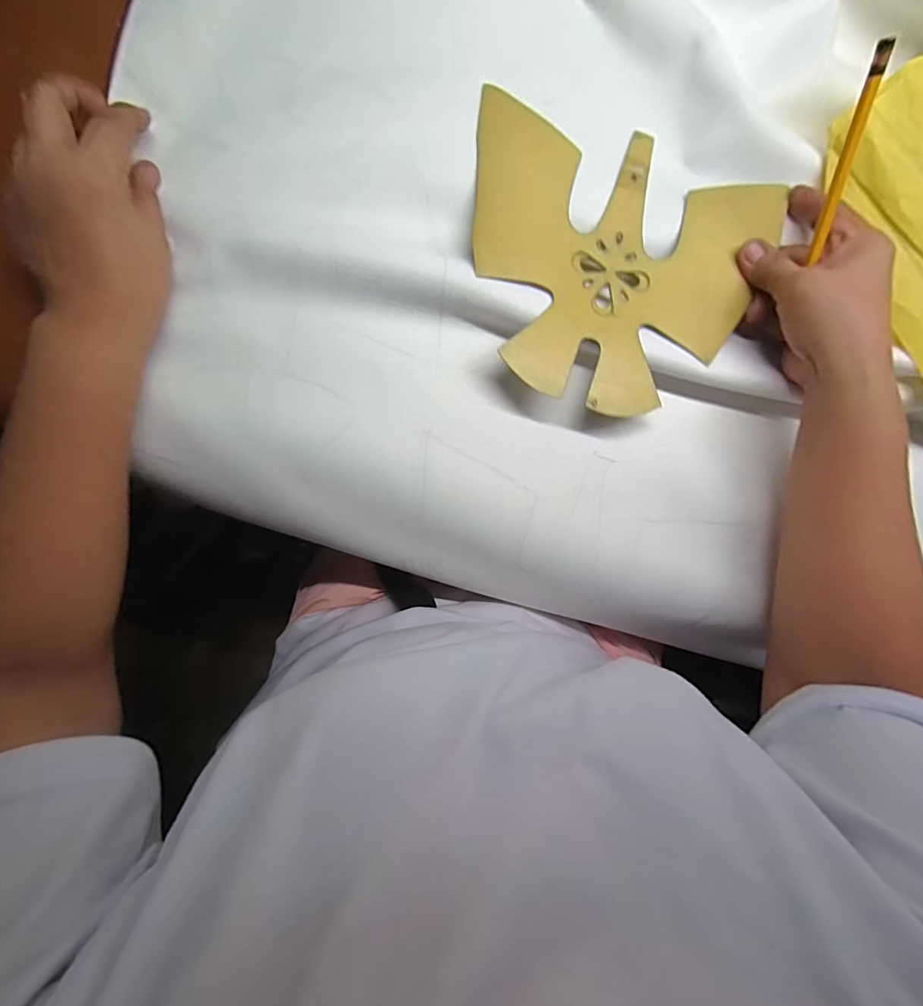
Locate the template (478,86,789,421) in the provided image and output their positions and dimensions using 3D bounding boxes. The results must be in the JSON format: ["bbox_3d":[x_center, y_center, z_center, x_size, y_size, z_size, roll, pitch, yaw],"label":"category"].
[{"bbox_3d":[0.108,-0.167,0.325,0.213,0.014,0.201,10,84,-5],"label":"template"}]

